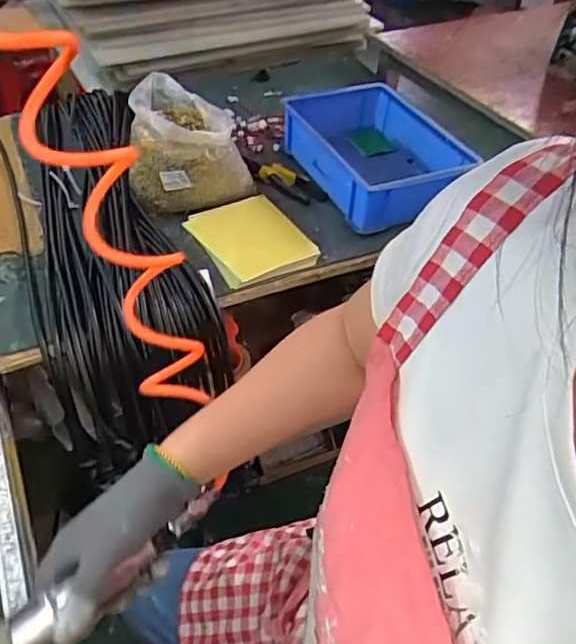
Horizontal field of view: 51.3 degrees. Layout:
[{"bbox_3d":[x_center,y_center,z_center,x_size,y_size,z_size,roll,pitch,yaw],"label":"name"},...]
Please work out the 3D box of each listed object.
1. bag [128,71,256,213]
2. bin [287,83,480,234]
[{"bbox_3d":[-0.143,-0.261,0.897,0.175,0.144,0.161,-3,46,-7],"label":"bag"},{"bbox_3d":[0.143,-0.282,0.979,0.222,0.081,0.321,-19,49,-21],"label":"bin"}]

